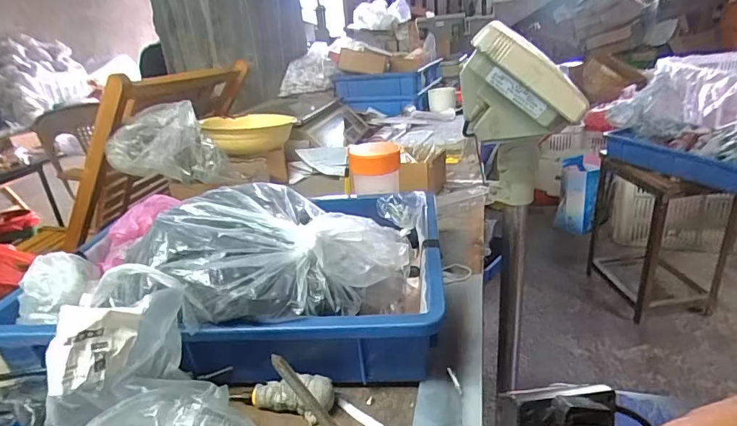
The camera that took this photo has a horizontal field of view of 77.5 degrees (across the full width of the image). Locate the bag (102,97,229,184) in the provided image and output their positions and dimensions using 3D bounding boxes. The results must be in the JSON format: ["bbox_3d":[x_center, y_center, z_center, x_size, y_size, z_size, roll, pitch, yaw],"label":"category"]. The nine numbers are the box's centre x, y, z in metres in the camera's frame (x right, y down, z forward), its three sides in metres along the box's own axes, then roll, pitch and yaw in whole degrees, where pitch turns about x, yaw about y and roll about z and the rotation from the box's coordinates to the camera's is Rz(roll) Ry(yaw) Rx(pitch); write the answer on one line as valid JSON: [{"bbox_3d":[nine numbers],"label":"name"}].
[{"bbox_3d":[-0.339,-0.111,0.775,0.174,0.115,0.122,-13,24,-16],"label":"bag"}]

